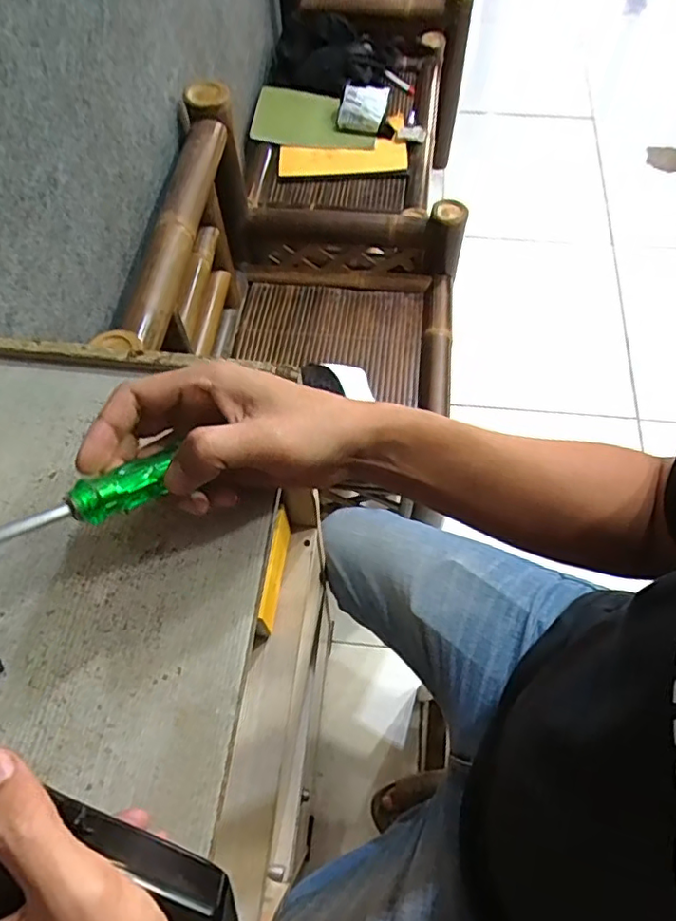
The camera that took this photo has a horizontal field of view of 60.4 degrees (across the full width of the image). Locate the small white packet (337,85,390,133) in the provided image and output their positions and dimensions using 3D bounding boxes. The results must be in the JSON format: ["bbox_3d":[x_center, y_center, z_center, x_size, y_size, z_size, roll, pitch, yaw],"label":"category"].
[{"bbox_3d":[0.061,-0.854,1.395,0.110,0.048,0.090,13,64,9],"label":"small white packet"}]

